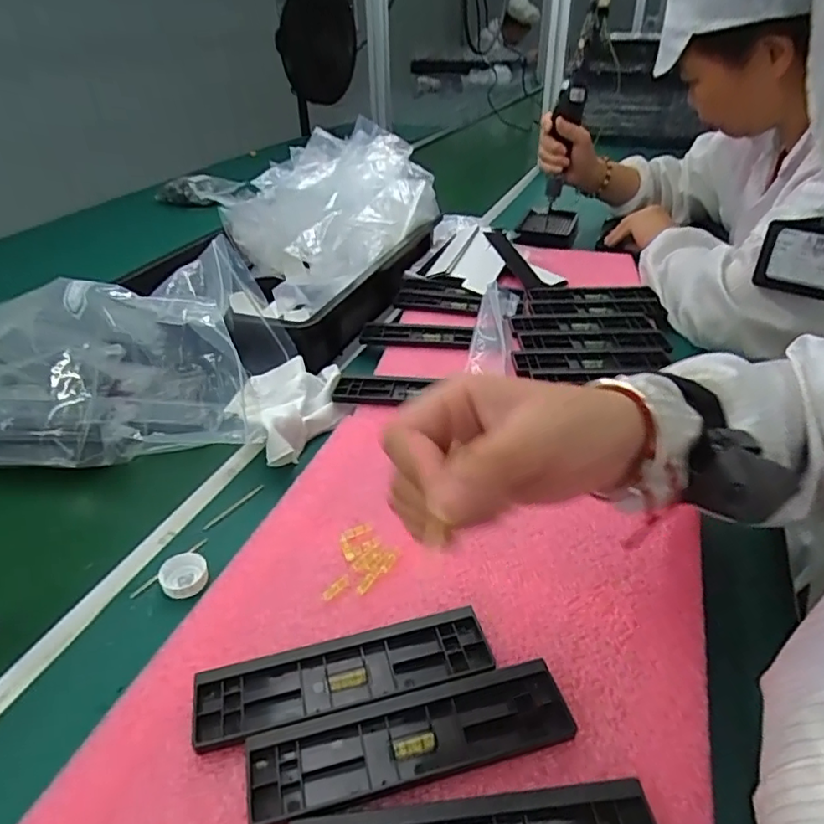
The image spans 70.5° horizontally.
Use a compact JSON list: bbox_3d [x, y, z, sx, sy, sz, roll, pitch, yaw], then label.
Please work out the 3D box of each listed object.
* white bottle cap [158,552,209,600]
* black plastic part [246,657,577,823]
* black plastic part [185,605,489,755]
[{"bbox_3d":[-0.157,0.112,0.402,0.031,0.013,0.031,0,35,0],"label":"white bottle cap"},{"bbox_3d":[0.000,0.163,0.291,0.157,0.008,0.041,-9,36,-12],"label":"black plastic part"},{"bbox_3d":[-0.036,0.144,0.321,0.158,0.008,0.045,-10,36,-12],"label":"black plastic part"}]

